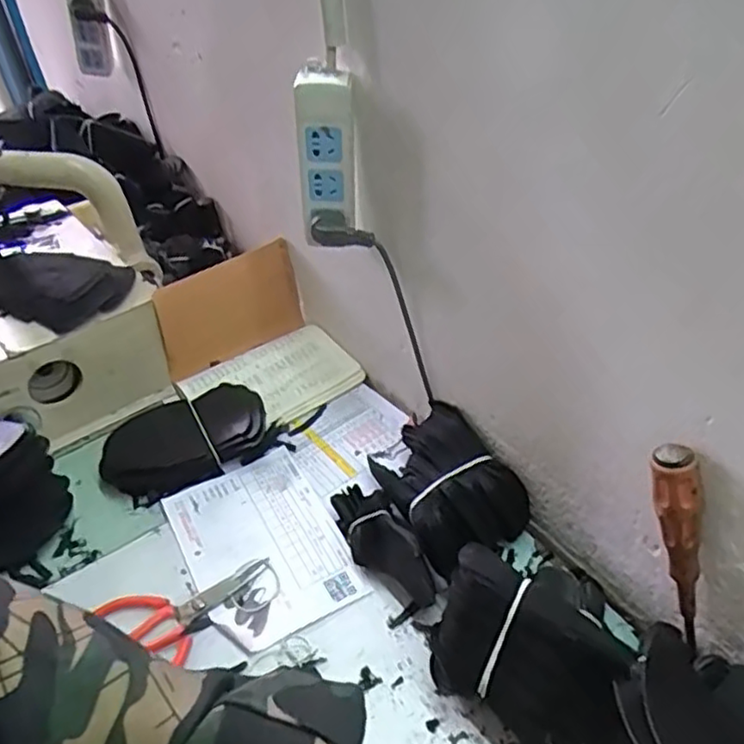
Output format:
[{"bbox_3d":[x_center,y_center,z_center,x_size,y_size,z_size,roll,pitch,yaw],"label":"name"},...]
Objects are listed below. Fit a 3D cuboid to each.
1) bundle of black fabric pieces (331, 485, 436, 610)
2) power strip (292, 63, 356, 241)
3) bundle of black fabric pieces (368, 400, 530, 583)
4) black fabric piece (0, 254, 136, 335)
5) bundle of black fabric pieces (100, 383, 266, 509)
[{"bbox_3d":[0.009,0.164,0.656,0.056,0.044,0.142,-17,43,-13],"label":"bundle of black fabric pieces"},{"bbox_3d":[-0.044,-0.205,0.647,0.055,0.155,0.023,-15,42,-11],"label":"power strip"},{"bbox_3d":[0.069,0.119,0.690,0.122,0.073,0.162,-27,46,-23],"label":"bundle of black fabric pieces"},{"bbox_3d":[-0.376,-0.105,0.792,0.189,0.025,0.117,17,46,23],"label":"black fabric piece"},{"bbox_3d":[-0.213,0.071,0.772,0.186,0.048,0.109,-22,44,-18],"label":"bundle of black fabric pieces"}]

